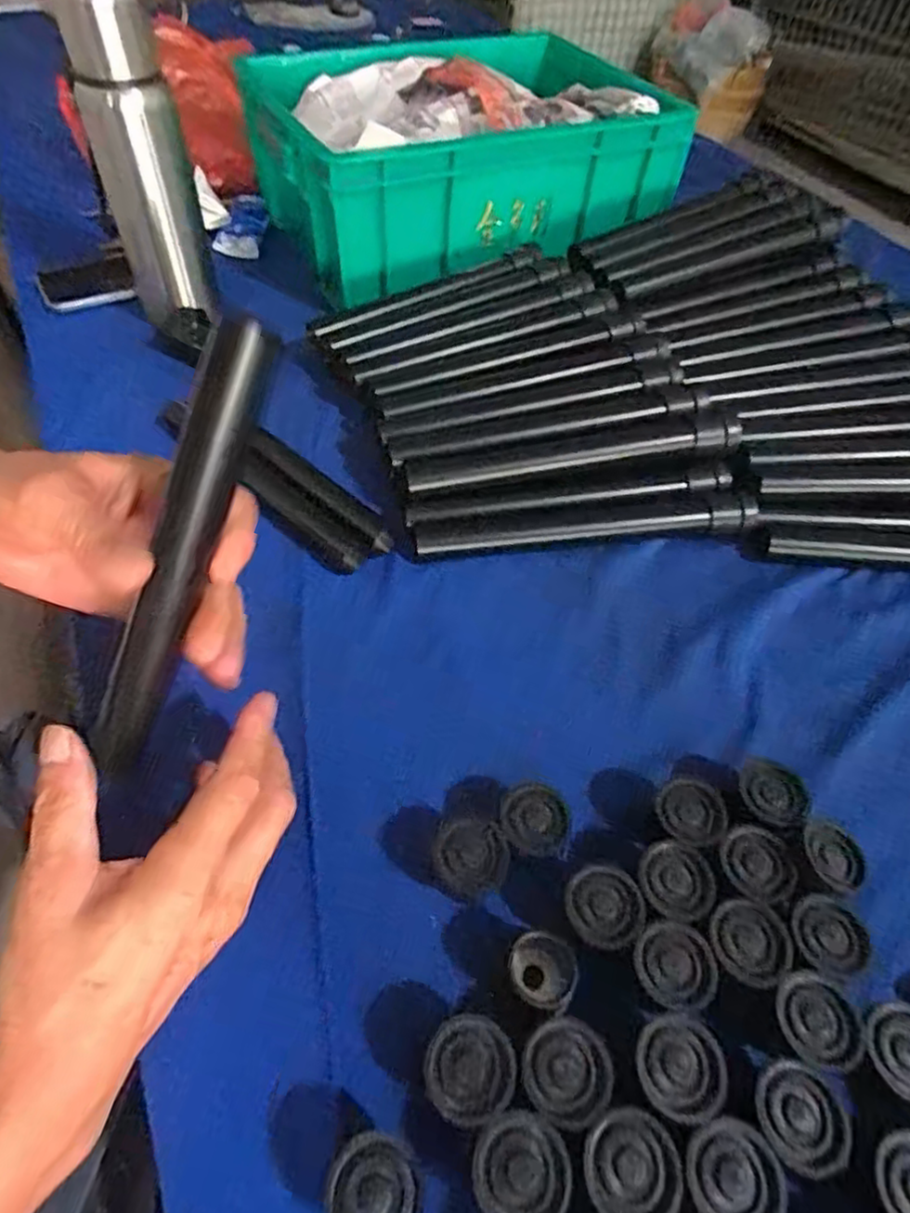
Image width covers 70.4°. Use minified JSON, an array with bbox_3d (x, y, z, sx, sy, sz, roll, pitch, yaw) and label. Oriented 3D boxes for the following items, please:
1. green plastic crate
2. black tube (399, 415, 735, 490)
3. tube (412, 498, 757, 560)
[{"bbox_3d":[0.008,-0.484,0.690,0.386,0.118,0.324,-20,56,-17],"label":"green plastic crate"},{"bbox_3d":[0.087,-0.111,0.471,0.245,0.026,0.026,-7,53,-8],"label":"black tube"},{"bbox_3d":[0.093,-0.056,0.465,0.243,0.023,0.025,-4,52,-6],"label":"tube"}]

